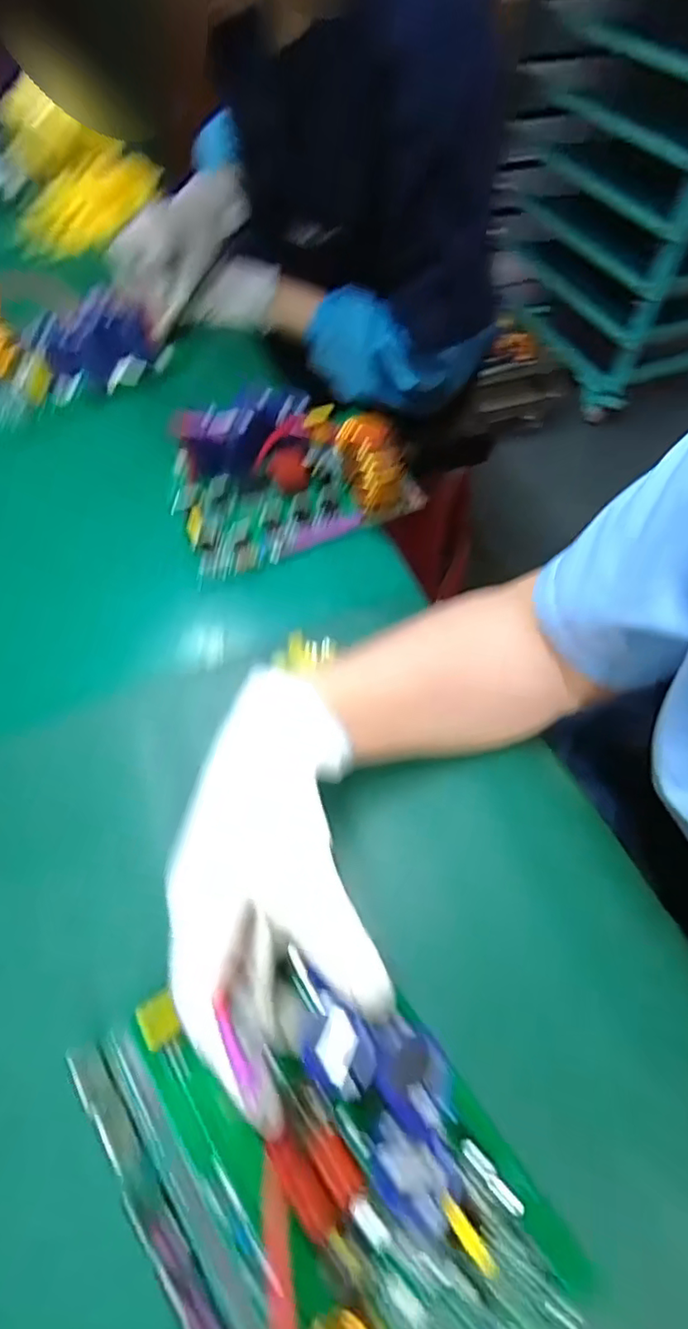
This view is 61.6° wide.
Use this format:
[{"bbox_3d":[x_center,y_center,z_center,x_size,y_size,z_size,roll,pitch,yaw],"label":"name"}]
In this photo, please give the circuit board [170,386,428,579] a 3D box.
[{"bbox_3d":[-0.046,-0.165,0.472,0.189,0.070,0.137,-18,60,-11],"label":"circuit board"}]

